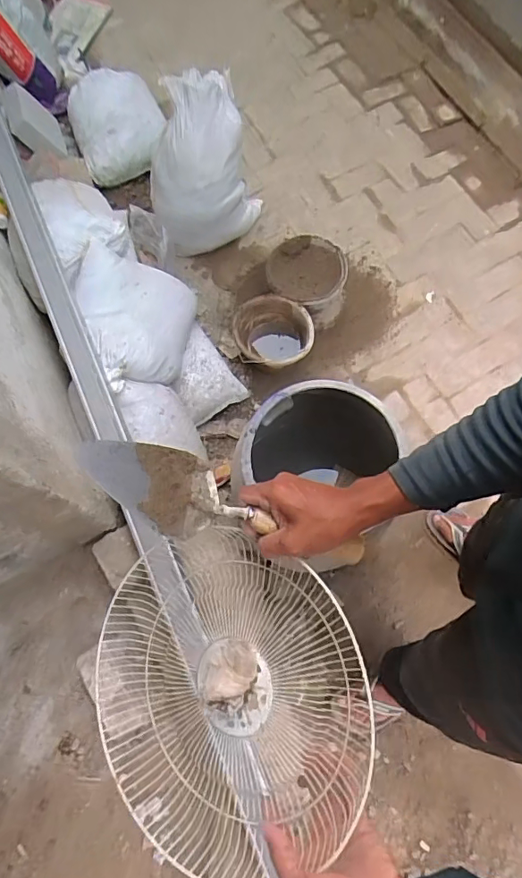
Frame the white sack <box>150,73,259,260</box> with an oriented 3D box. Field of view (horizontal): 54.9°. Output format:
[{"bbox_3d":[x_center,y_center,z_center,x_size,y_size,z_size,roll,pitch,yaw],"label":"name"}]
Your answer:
[{"bbox_3d":[-0.194,-0.866,1.579,0.342,0.509,0.333,-14,68,-3],"label":"white sack"}]

